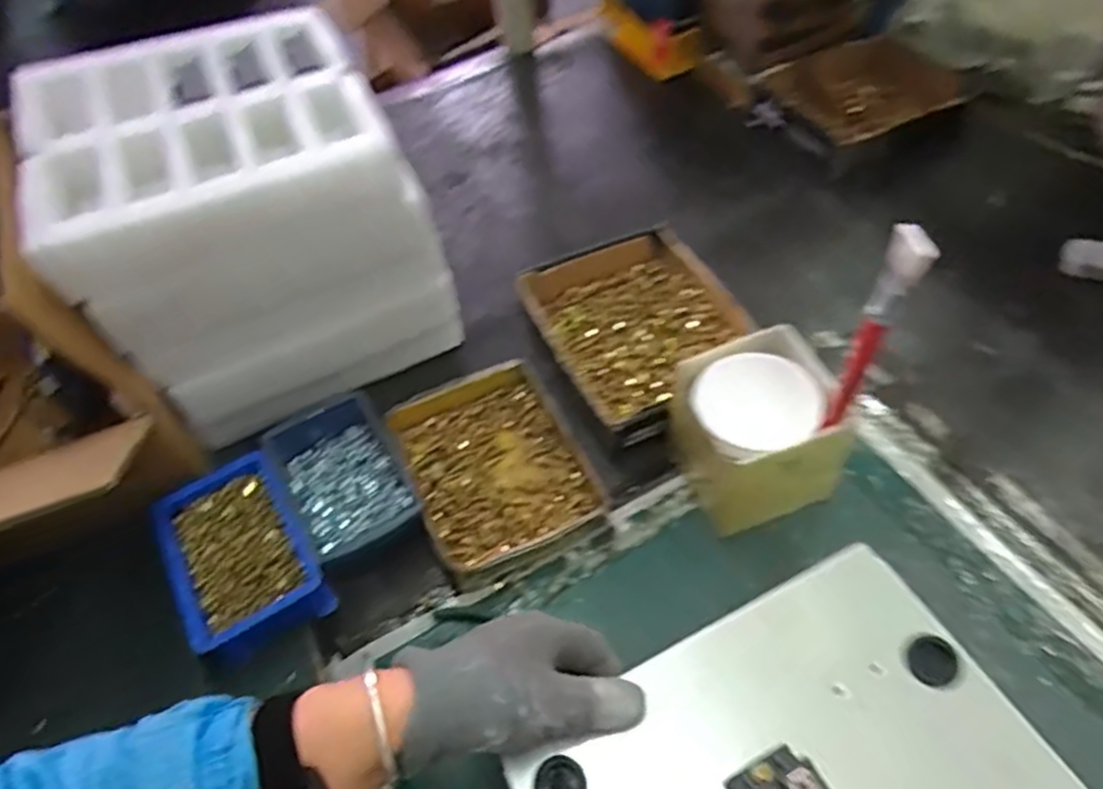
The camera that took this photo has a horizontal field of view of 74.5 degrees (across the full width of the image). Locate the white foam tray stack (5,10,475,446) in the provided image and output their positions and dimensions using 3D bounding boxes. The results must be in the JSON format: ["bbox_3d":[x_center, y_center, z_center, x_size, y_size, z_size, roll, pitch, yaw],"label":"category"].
[{"bbox_3d":[-0.258,-0.137,0.640,0.262,0.254,0.244,-26,54,-16],"label":"white foam tray stack"}]

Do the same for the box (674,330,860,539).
[{"bbox_3d":[0.171,0.031,0.592,0.126,0.107,0.117,-23,53,-11],"label":"box"}]

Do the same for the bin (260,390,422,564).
[{"bbox_3d":[-0.173,0.074,0.614,0.095,0.046,0.143,-27,54,-16],"label":"bin"}]

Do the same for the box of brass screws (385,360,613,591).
[{"bbox_3d":[-0.048,0.063,0.628,0.142,0.038,0.181,-23,54,-15],"label":"box of brass screws"}]

